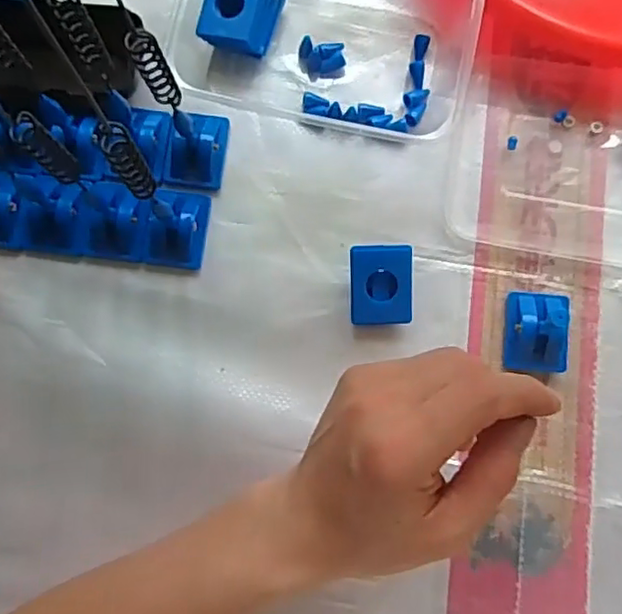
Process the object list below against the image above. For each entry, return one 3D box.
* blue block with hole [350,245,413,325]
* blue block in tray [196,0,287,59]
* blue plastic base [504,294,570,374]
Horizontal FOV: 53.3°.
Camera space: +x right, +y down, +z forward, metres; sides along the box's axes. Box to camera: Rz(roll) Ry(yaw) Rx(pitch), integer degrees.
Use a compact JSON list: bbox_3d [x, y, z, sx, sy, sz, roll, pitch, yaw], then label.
[{"bbox_3d":[0.039,-0.012,0.351,0.034,0.019,0.042,-2,83,-1],"label":"blue block with hole"},{"bbox_3d":[-0.042,-0.169,0.366,0.042,0.024,0.045,13,82,1],"label":"blue block in tray"},{"bbox_3d":[0.130,0.014,0.350,0.034,0.018,0.045,5,82,0],"label":"blue plastic base"}]

